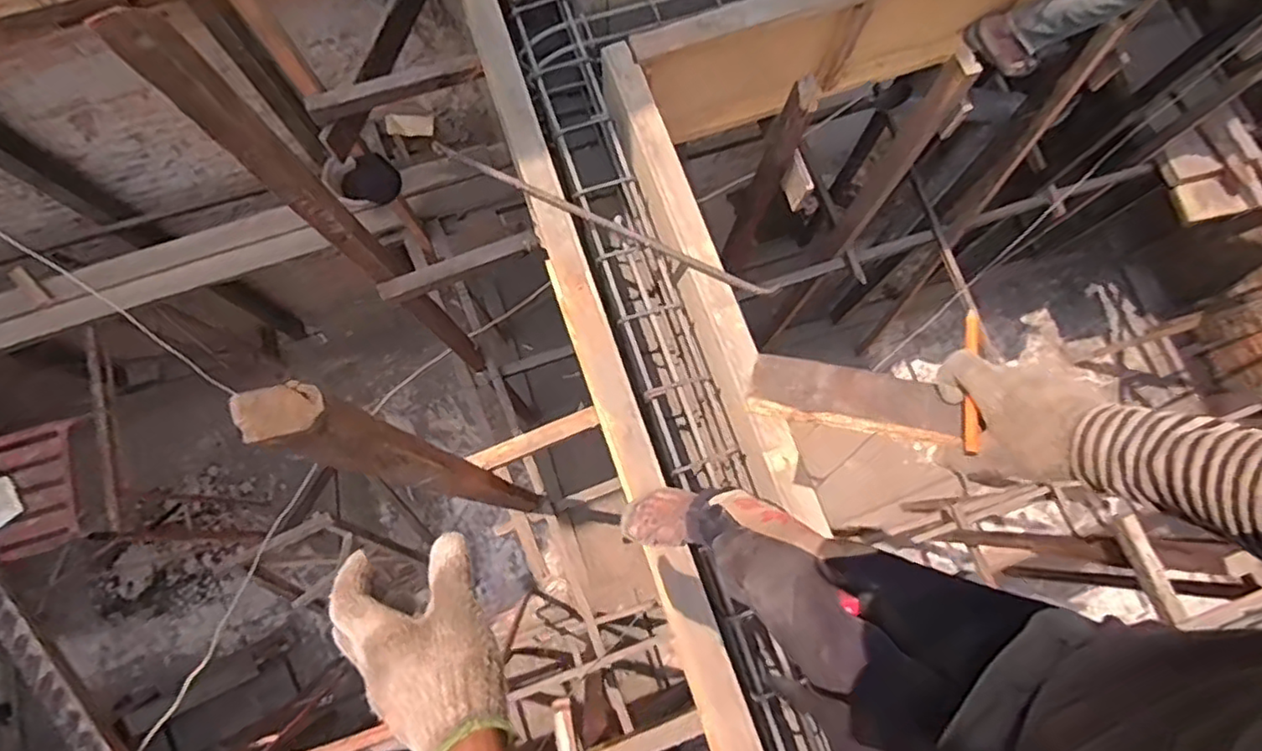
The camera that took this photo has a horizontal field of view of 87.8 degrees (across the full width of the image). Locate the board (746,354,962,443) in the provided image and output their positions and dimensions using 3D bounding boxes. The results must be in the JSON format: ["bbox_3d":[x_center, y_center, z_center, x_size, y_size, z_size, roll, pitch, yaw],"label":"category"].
[{"bbox_3d":[0.209,0.022,0.623,0.186,0.022,0.060,12,77,19],"label":"board"}]

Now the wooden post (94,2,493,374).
[{"bbox_3d":[-0.678,-0.279,1.825,0.121,1.975,0.088,-42,82,-9],"label":"wooden post"}]

